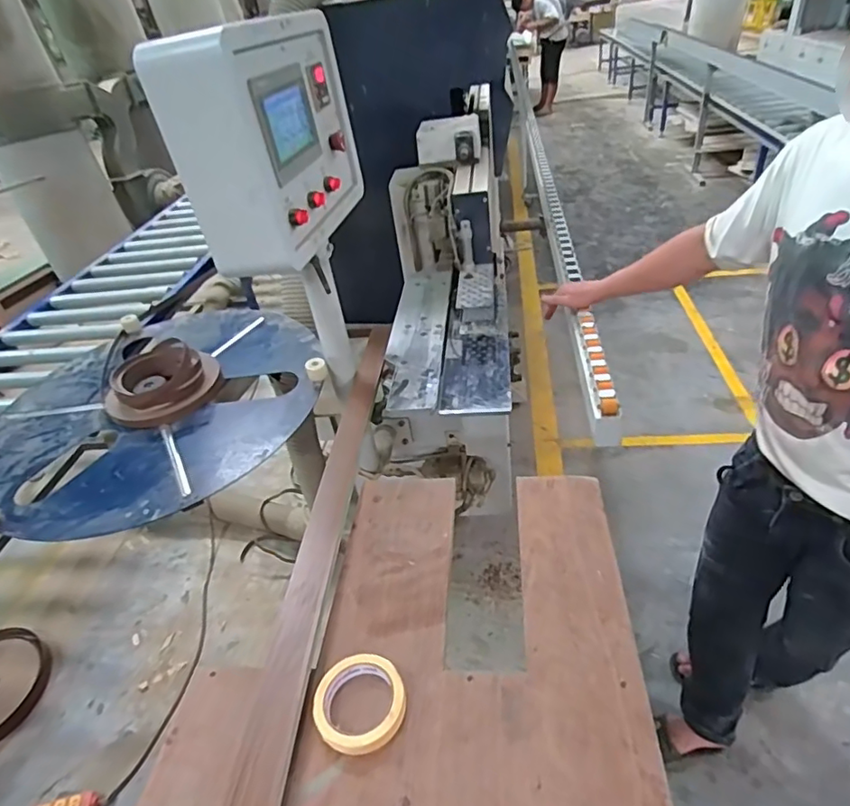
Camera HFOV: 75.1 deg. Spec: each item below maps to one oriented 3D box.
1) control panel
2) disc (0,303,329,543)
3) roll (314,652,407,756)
[{"bbox_3d":[-0.257,-0.449,0.945,0.184,0.316,0.417,-2,38,7],"label":"control panel"},{"bbox_3d":[-0.589,-0.033,1.179,0.720,0.115,0.689,-6,37,5],"label":"disc"},{"bbox_3d":[-0.076,0.344,0.637,0.105,0.021,0.100,-6,37,5],"label":"roll"}]

